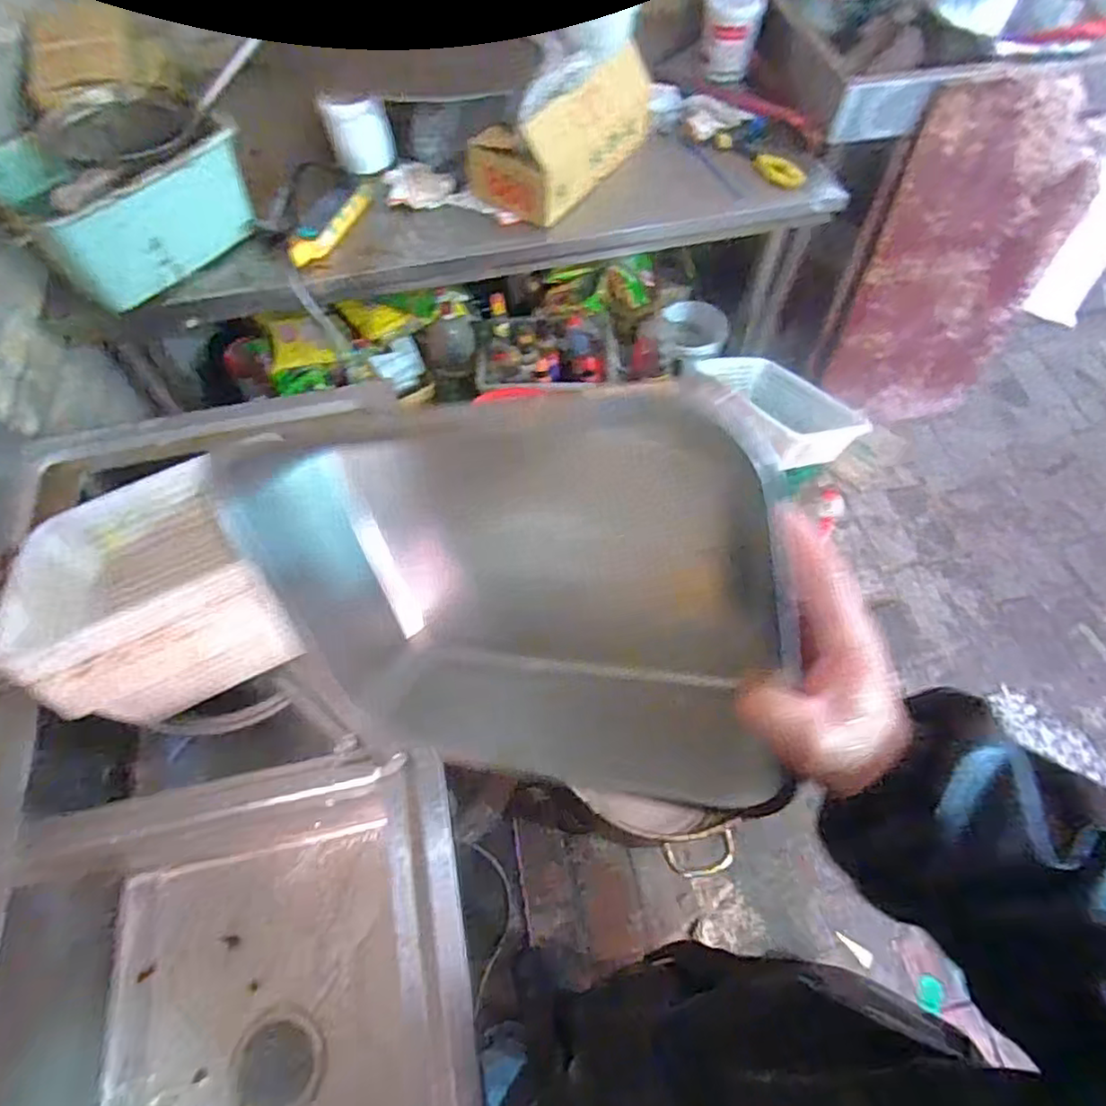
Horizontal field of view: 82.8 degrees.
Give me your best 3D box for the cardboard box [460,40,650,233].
[{"bbox_3d":[0.017,-0.812,1.193,0.176,0.159,0.380,33,67,17],"label":"cardboard box"}]

